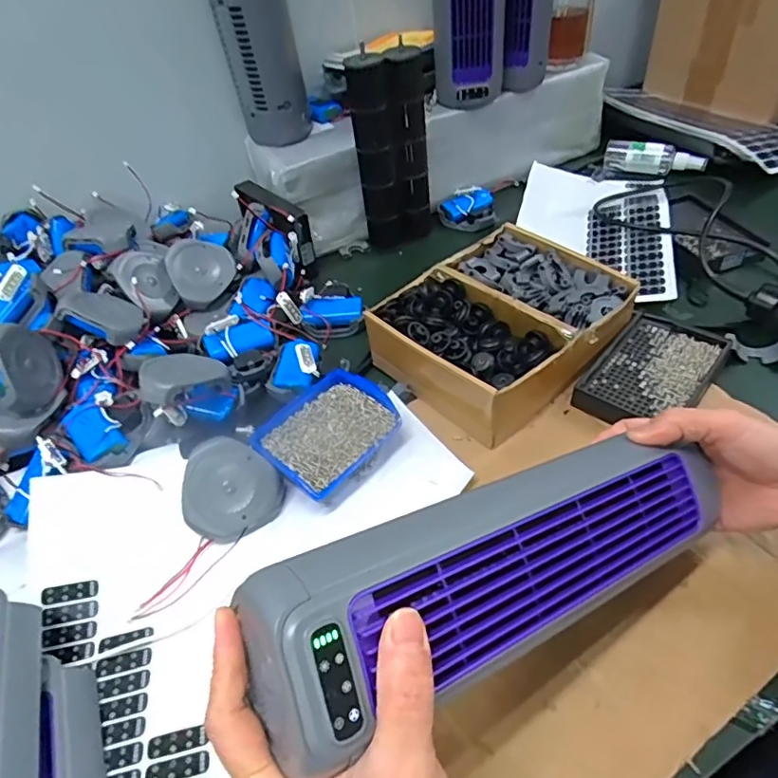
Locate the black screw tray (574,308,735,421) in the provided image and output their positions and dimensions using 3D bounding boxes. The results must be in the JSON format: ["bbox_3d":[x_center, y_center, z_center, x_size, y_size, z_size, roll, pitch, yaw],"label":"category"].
[{"bbox_3d":[0.247,-0.019,0.516,0.094,0.026,0.149,29,56,31],"label":"black screw tray"}]

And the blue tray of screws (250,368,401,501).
[{"bbox_3d":[-0.053,0.037,0.475,0.092,0.031,0.109,32,57,32],"label":"blue tray of screws"}]

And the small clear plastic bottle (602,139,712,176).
[{"bbox_3d":[0.378,-0.330,0.782,0.133,0.037,0.029,18,51,23],"label":"small clear plastic bottle"}]

